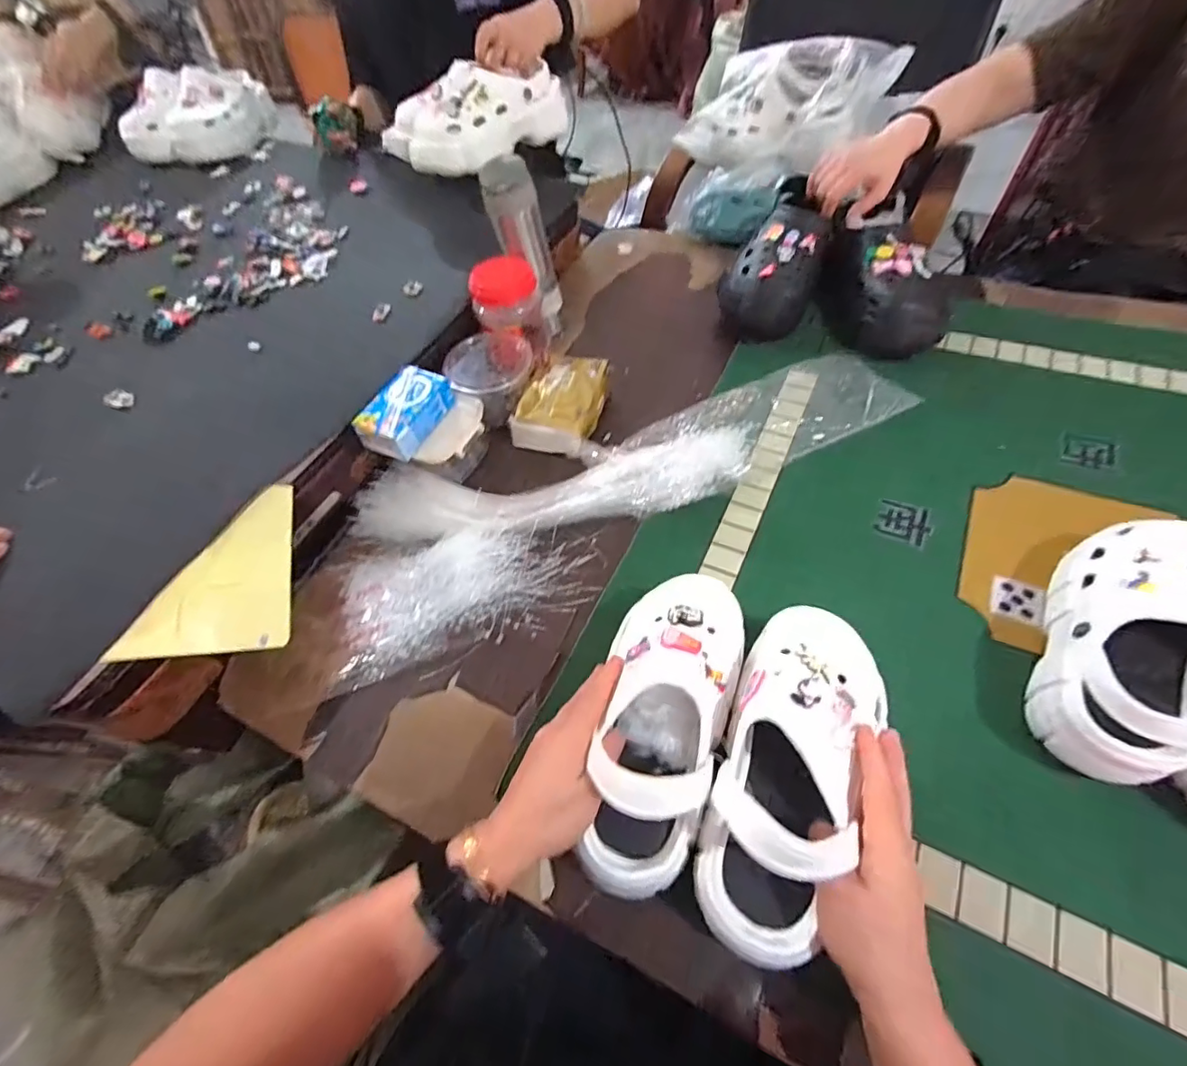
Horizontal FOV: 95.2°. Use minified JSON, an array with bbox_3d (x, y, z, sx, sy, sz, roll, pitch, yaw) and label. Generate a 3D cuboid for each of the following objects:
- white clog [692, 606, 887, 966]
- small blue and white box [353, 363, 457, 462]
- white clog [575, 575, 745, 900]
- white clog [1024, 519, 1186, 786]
[{"bbox_3d":[0.144,0.151,0.375,0.097,0.082,0.242,19,59,16],"label":"white clog"},{"bbox_3d":[-0.226,-0.145,0.652,0.073,0.041,0.116,19,61,16],"label":"small blue and white box"},{"bbox_3d":[0.055,0.141,0.422,0.099,0.092,0.239,13,59,13],"label":"white clog"},{"bbox_3d":[0.453,0.088,0.457,0.102,0.102,0.239,25,62,19],"label":"white clog"}]

